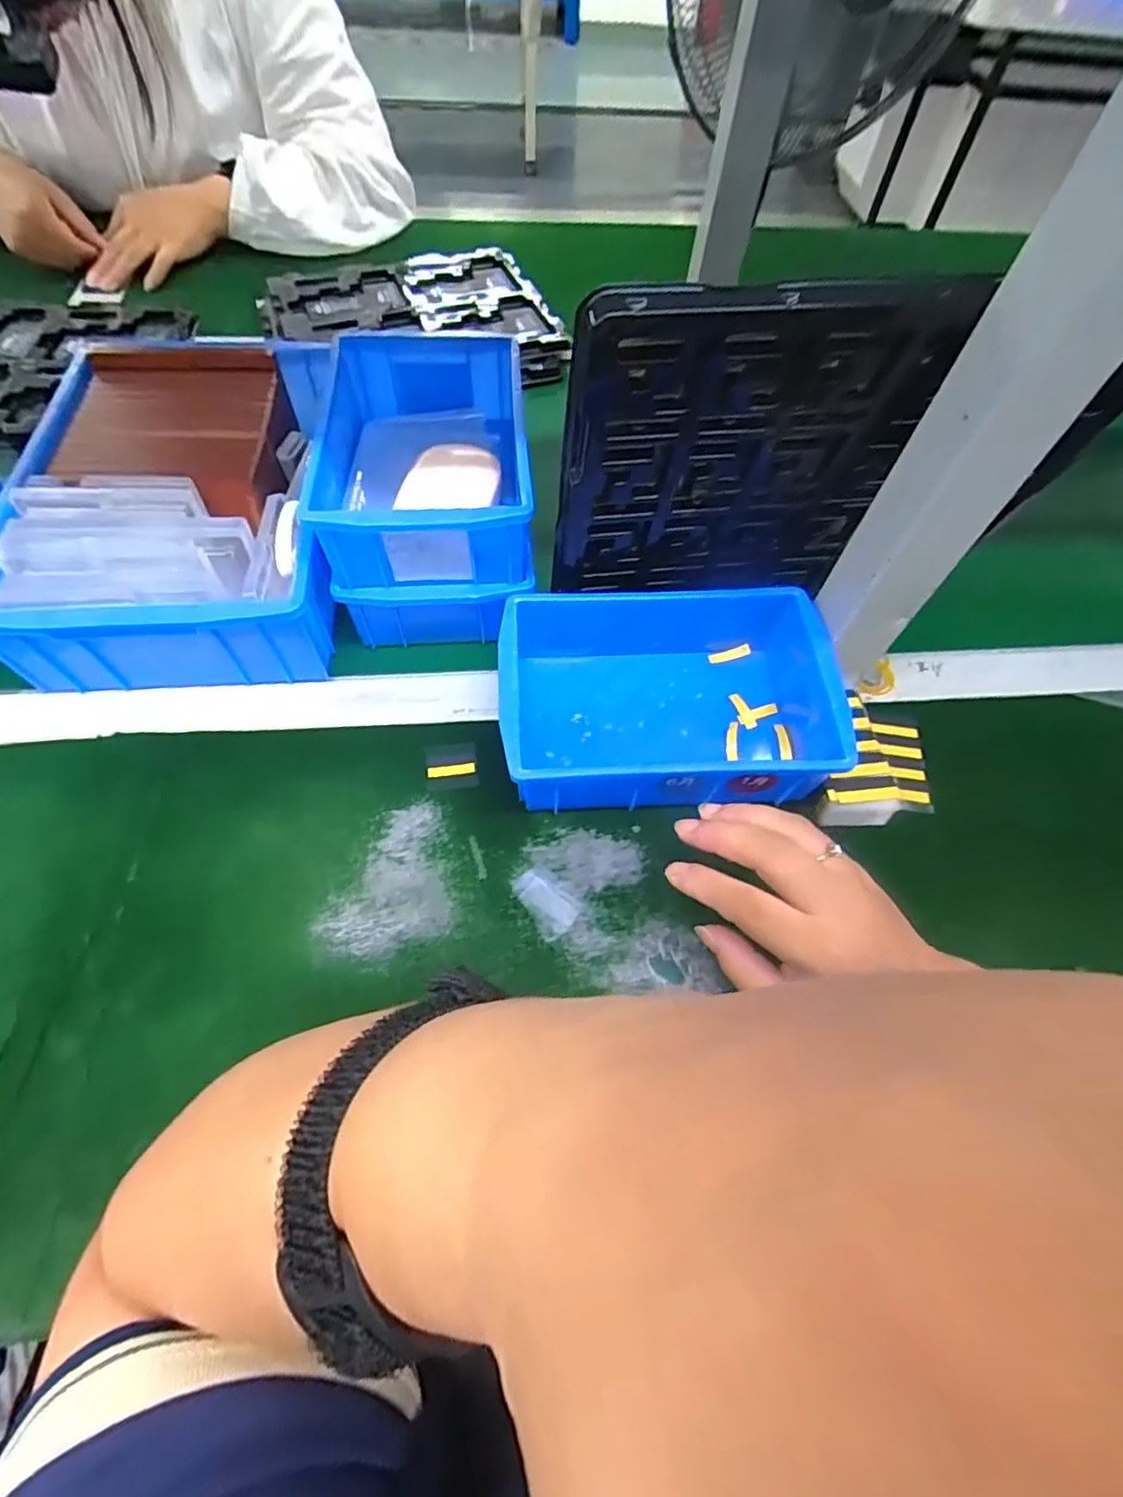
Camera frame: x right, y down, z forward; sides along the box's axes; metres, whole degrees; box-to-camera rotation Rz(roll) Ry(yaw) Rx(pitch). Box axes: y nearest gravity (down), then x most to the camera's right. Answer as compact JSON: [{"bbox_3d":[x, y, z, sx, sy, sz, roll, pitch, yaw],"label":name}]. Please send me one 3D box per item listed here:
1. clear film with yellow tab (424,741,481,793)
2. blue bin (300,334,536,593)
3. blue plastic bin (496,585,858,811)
[{"bbox_3d":[-0.071,0.012,0.393,0.032,0.004,0.030,-8,67,-6],"label":"clear film with yellow tab"},{"bbox_3d":[-0.091,-0.200,0.415,0.127,0.061,0.197,-4,61,-5],"label":"blue bin"},{"bbox_3d":[0.063,-0.036,0.391,0.196,0.068,0.141,-1,61,-3],"label":"blue plastic bin"}]

